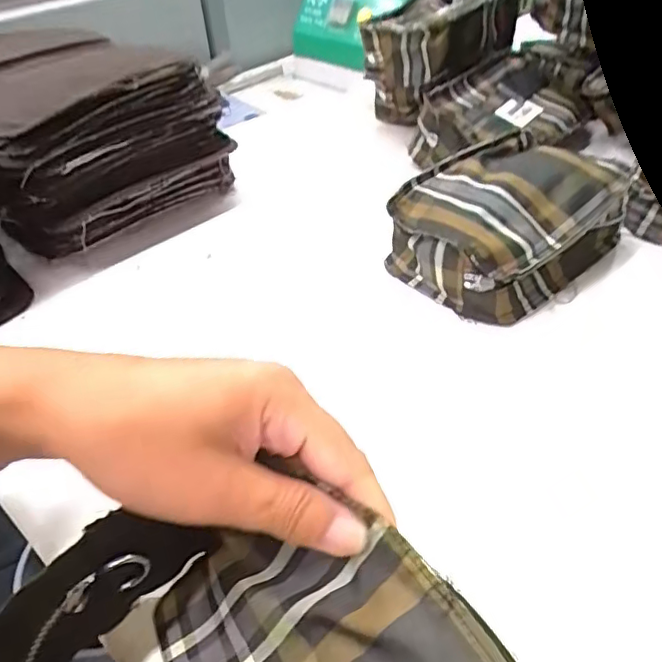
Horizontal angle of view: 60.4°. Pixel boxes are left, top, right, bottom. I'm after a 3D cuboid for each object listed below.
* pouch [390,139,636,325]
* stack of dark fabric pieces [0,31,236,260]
[{"bbox_3d":[0.145,-0.089,0.464,0.189,0.066,0.136,-34,51,-30],"label":"pouch"},{"bbox_3d":[-0.250,-0.189,0.533,0.235,0.125,0.212,30,51,31],"label":"stack of dark fabric pieces"}]

